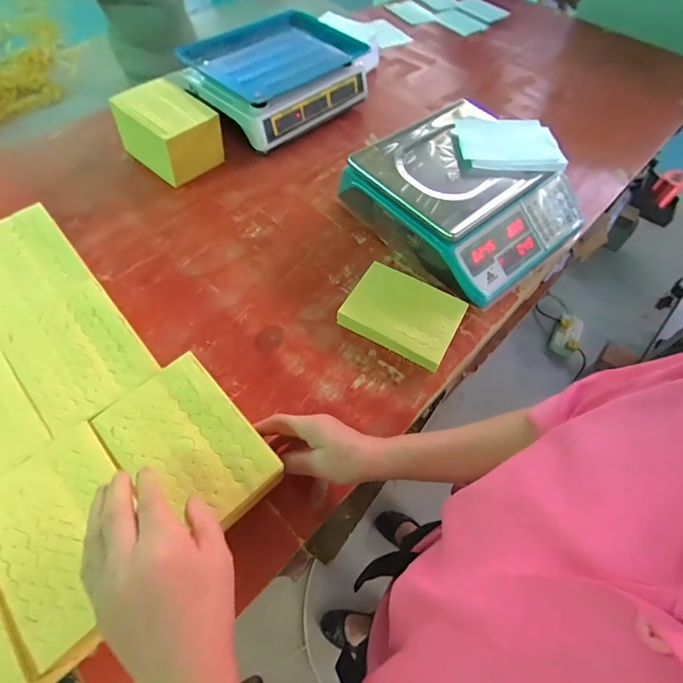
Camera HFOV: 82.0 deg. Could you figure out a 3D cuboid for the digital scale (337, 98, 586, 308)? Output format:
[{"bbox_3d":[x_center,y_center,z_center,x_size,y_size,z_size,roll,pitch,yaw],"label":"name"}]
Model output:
[{"bbox_3d":[0.209,-0.251,0.664,0.280,0.096,0.322,-37,69,-23],"label":"digital scale"}]

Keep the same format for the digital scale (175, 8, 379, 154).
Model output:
[{"bbox_3d":[-0.137,-0.554,0.823,0.259,0.102,0.334,39,64,17],"label":"digital scale"}]

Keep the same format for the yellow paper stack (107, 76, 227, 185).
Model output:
[{"bbox_3d":[-0.314,-0.382,0.724,0.157,0.111,0.116,37,63,16],"label":"yellow paper stack"}]

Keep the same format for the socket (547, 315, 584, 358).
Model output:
[{"bbox_3d":[0.988,-0.033,1.716,0.097,0.036,0.225,28,61,12],"label":"socket"}]

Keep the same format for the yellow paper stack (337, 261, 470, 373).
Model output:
[{"bbox_3d":[0.093,-0.043,0.593,0.166,0.037,0.120,27,61,11],"label":"yellow paper stack"}]

